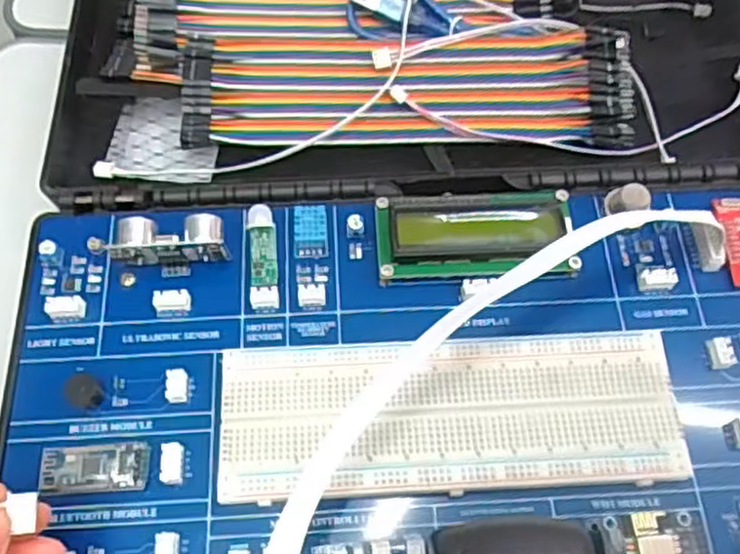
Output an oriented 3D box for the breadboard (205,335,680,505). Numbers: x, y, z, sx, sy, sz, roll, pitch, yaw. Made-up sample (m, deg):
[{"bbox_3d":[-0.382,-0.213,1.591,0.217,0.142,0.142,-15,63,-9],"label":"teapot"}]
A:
[{"bbox_3d":[0.028,0.050,0.259,0.162,0.010,0.054,-2,64,-2],"label":"breadboard"}]

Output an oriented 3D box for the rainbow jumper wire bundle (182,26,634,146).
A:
[{"bbox_3d":[0.018,-0.093,0.343,0.211,0.012,0.059,0,79,-1],"label":"rainbow jumper wire bundle"}]

